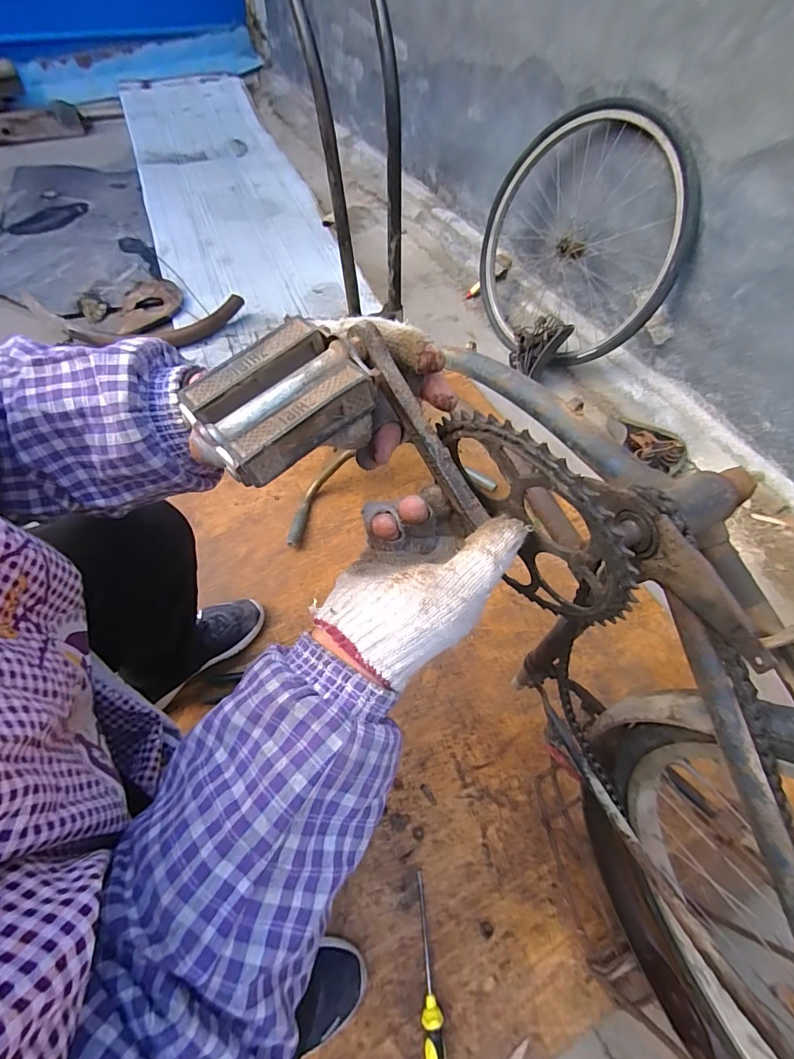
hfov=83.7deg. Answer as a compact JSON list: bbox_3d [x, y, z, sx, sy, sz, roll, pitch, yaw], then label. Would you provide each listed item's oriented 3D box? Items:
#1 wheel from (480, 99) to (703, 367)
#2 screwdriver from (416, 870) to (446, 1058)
[{"bbox_3d":[0.520,-0.790,1.258,0.161,0.581,0.579,-23,72,-32],"label":"wheel"},{"bbox_3d":[0.042,0.624,0.601,0.028,0.028,0.243,-3,53,-6],"label":"screwdriver"}]

